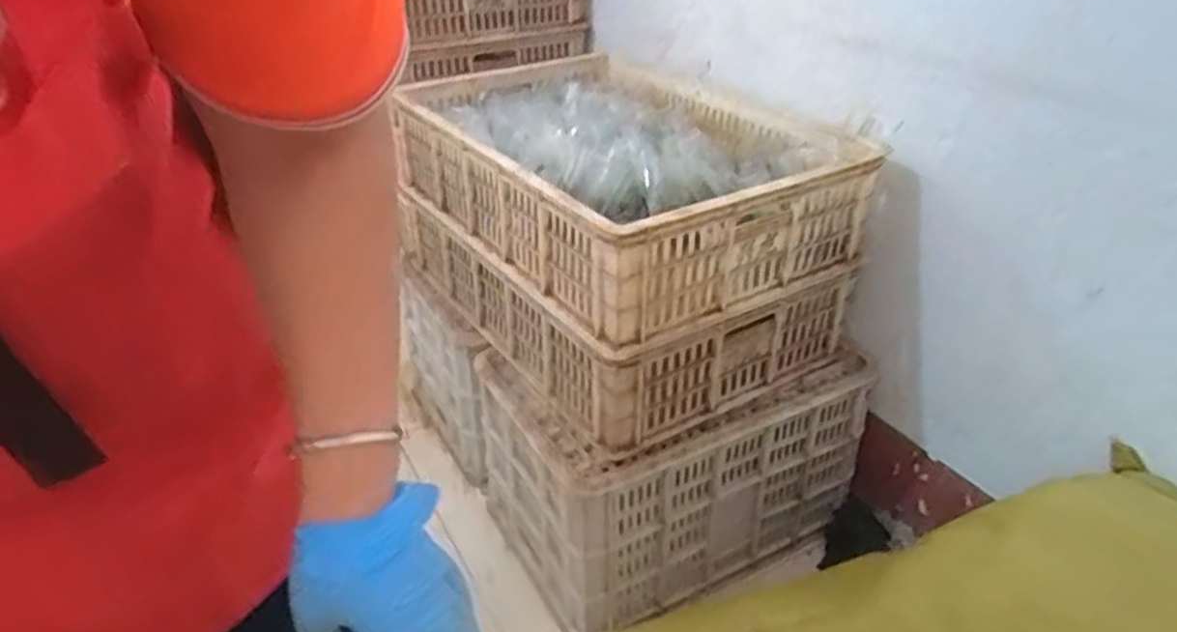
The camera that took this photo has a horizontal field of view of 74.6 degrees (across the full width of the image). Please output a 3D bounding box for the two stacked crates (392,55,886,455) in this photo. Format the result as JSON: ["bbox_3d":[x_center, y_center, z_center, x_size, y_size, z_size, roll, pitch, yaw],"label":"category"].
[{"bbox_3d":[0.035,-0.145,1.184,0.449,0.327,0.649,-20,36,-29],"label":"two stacked crates"}]

